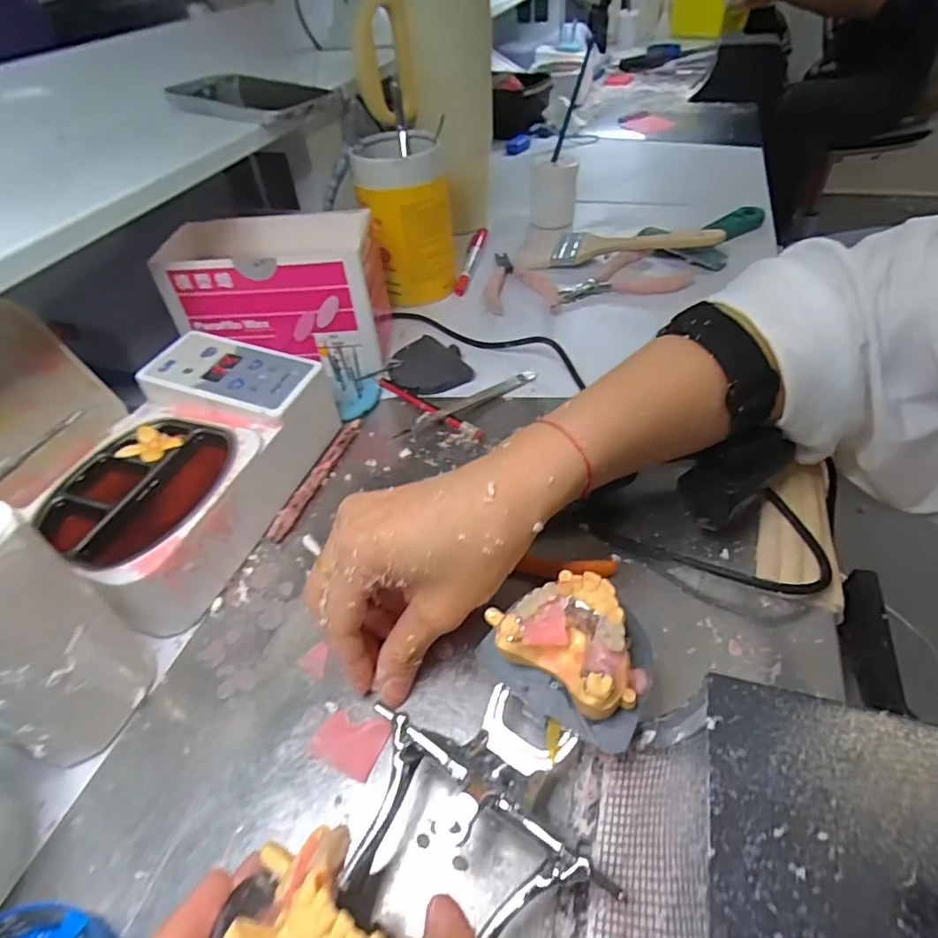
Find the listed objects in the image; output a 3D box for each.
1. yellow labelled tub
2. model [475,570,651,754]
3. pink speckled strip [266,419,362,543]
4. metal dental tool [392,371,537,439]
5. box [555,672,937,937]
[{"bbox_3d":[-0.060,-0.237,0.531,0.077,0.131,0.075,-2,45,2],"label":"yellow labelled tub"},{"bbox_3d":[0.042,0.074,0.234,0.067,0.034,0.048,23,52,26],"label":"model"},{"bbox_3d":[-0.103,0.005,0.381,0.011,0.009,0.113,12,48,16],"label":"pink speckled strip"},{"bbox_3d":[0.001,-0.051,0.430,0.129,0.008,0.017,-28,49,-21],"label":"metal dental tool"},{"bbox_3d":[0.103,0.133,0.179,0.134,0.087,0.089,11,47,15],"label":"box"}]

